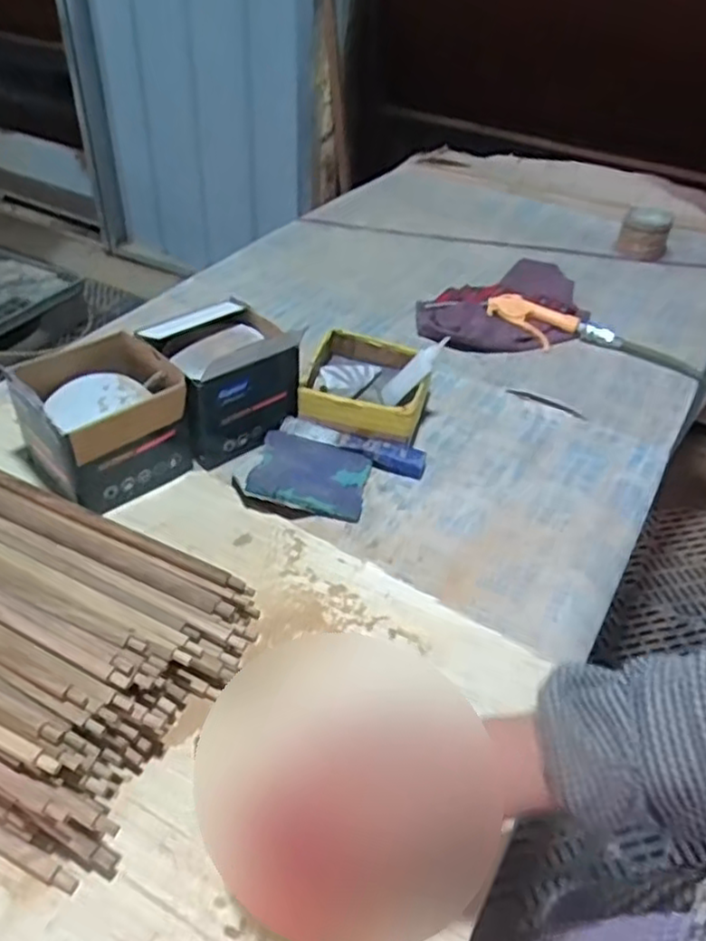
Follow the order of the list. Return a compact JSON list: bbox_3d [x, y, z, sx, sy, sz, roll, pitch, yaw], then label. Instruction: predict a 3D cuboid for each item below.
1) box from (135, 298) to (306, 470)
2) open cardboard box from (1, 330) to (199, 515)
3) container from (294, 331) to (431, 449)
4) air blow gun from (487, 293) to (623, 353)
[{"bbox_3d":[-0.143,-0.106,0.795,0.141,0.120,0.134,-20,46,-25],"label":"box"},{"bbox_3d":[-0.270,-0.061,0.744,0.147,0.102,0.181,-31,51,-33],"label":"open cardboard box"},{"bbox_3d":[0.018,-0.098,0.845,0.143,0.065,0.146,11,42,8],"label":"container"},{"bbox_3d":[0.286,-0.210,1.017,0.198,0.042,0.068,25,45,22],"label":"air blow gun"}]

